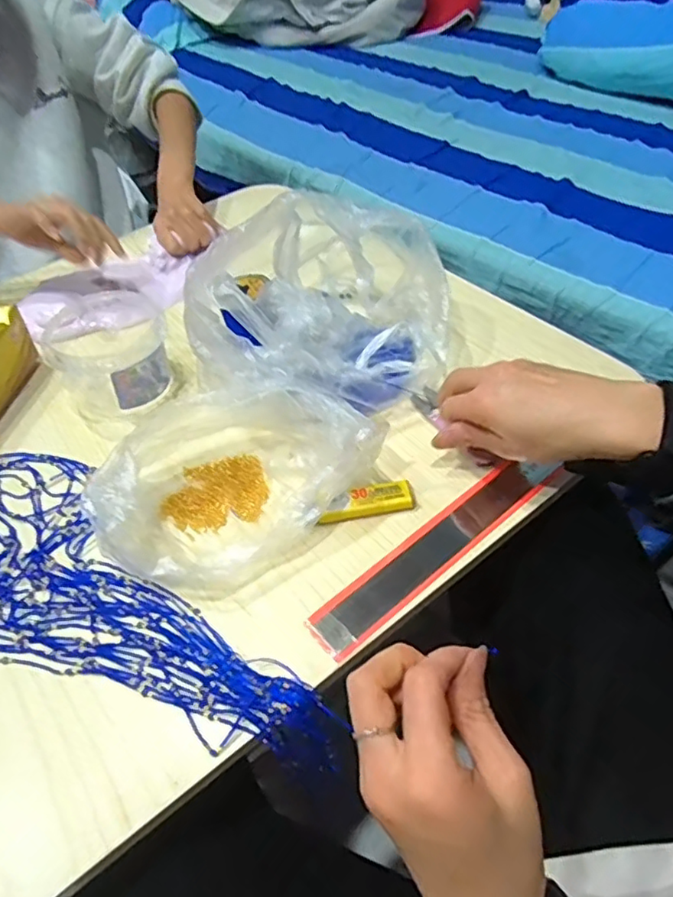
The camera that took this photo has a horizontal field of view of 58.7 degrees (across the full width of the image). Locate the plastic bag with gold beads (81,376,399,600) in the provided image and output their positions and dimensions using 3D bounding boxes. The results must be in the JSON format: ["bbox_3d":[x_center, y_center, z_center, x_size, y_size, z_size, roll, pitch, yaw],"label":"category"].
[{"bbox_3d":[-0.073,0.017,0.417,0.168,0.066,0.127,-32,54,-24],"label":"plastic bag with gold beads"}]

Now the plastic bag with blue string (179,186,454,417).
[{"bbox_3d":[0.001,-0.122,0.501,0.183,0.132,0.216,12,50,14],"label":"plastic bag with blue string"}]

